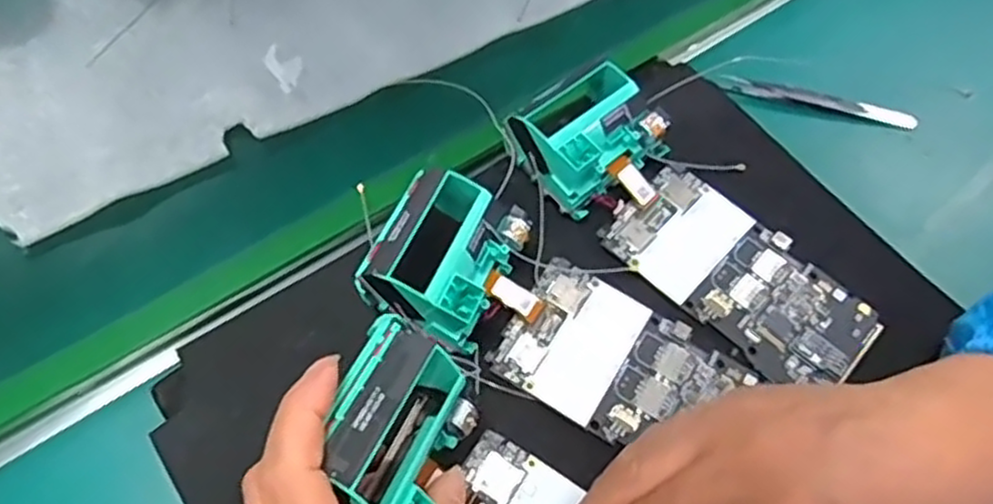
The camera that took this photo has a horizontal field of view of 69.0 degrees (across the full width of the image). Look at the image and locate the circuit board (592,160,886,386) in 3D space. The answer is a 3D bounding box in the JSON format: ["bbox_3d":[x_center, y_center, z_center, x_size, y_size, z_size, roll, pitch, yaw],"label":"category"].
[{"bbox_3d":[0.120,0.012,0.354,0.127,0.004,0.065,41,67,17],"label":"circuit board"}]

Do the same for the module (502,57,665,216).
[{"bbox_3d":[0.046,-0.060,0.370,0.058,0.036,0.065,42,67,17],"label":"module"}]

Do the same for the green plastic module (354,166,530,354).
[{"bbox_3d":[-0.019,0.003,0.328,0.063,0.042,0.070,25,63,9],"label":"green plastic module"}]

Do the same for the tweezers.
[{"bbox_3d":[0.203,-0.096,0.456,0.125,0.014,0.011,11,61,4],"label":"tweezers"}]

